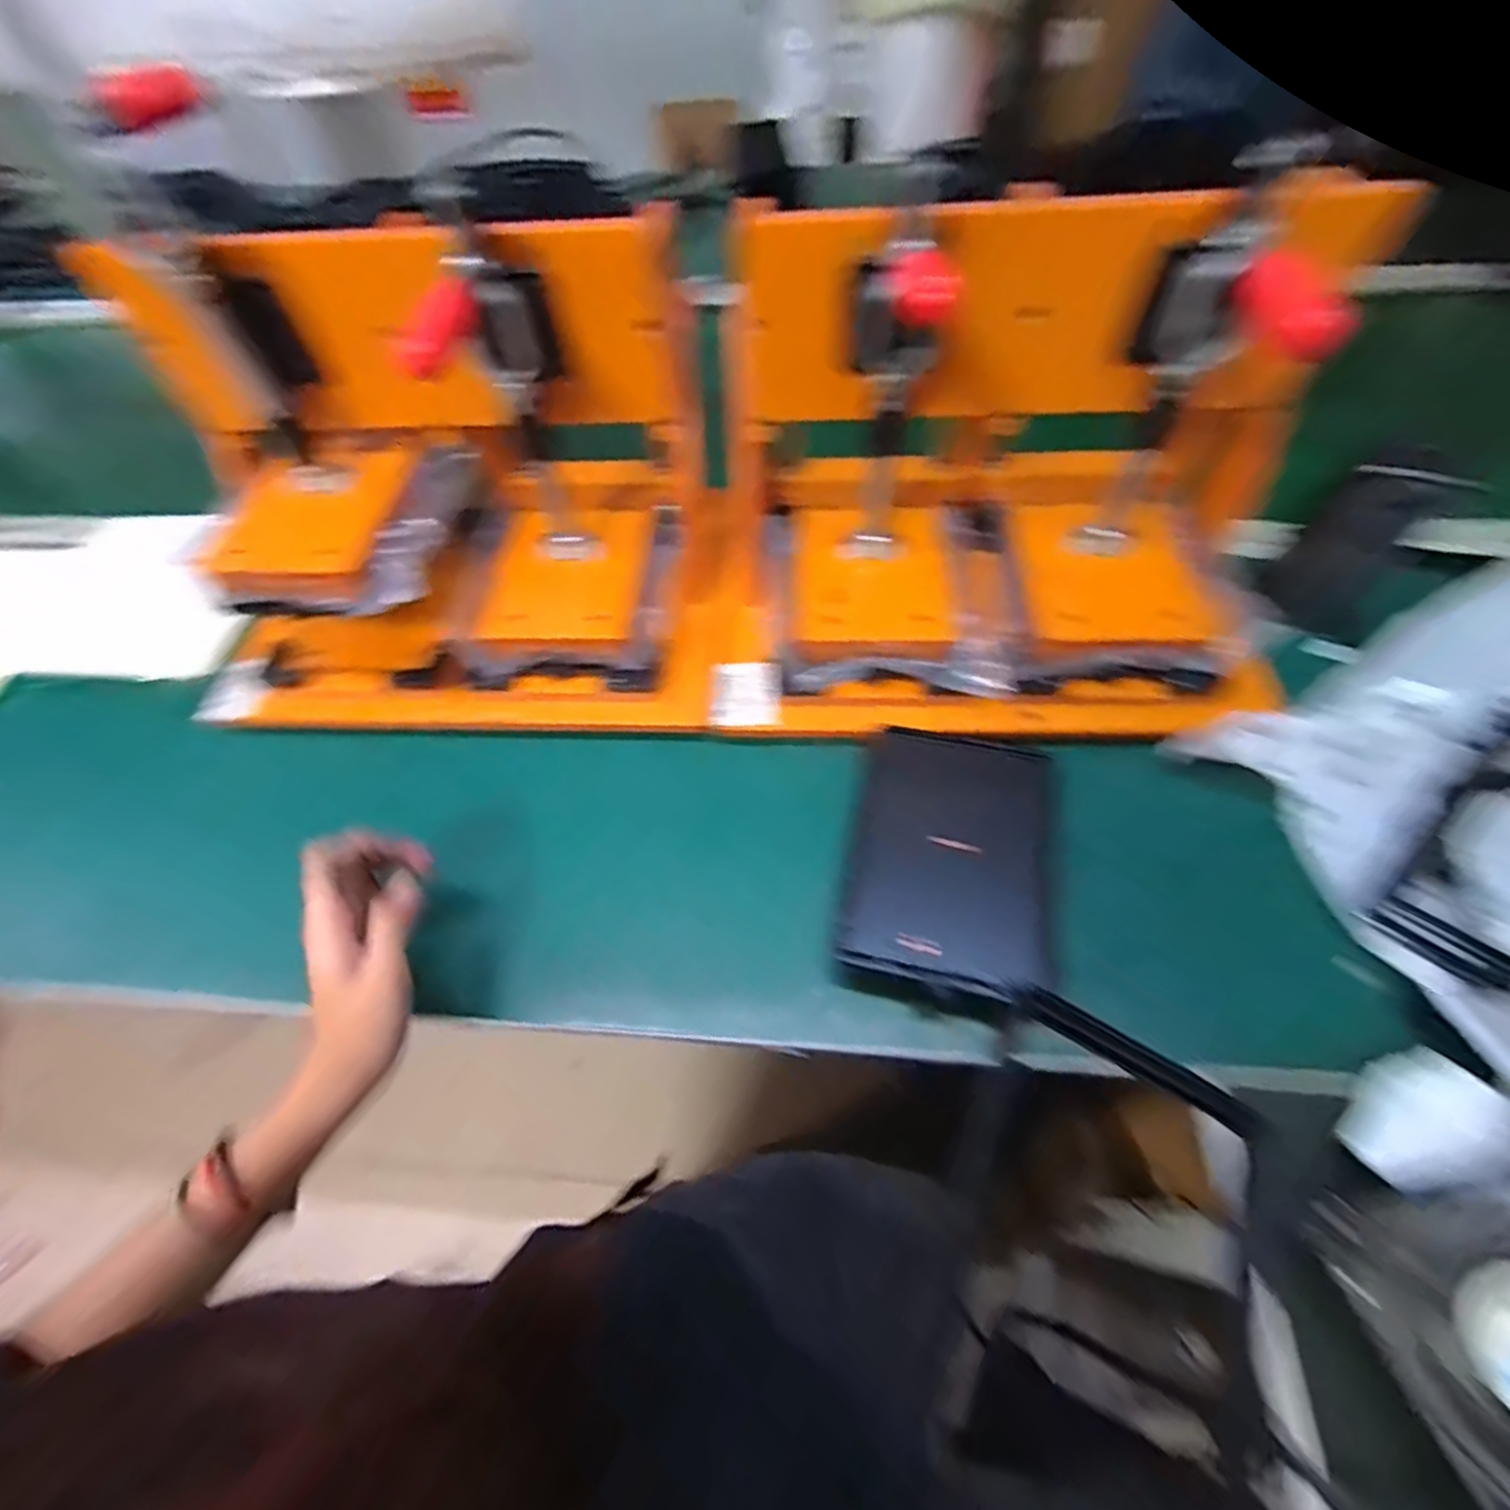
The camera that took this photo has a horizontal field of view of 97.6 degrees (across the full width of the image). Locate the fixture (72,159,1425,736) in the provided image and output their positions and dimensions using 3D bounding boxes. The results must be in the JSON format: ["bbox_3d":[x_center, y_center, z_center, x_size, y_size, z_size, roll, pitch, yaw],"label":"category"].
[{"bbox_3d":[-0.031,-0.176,0.423,0.729,0.236,0.223,2,58,5],"label":"fixture"}]

